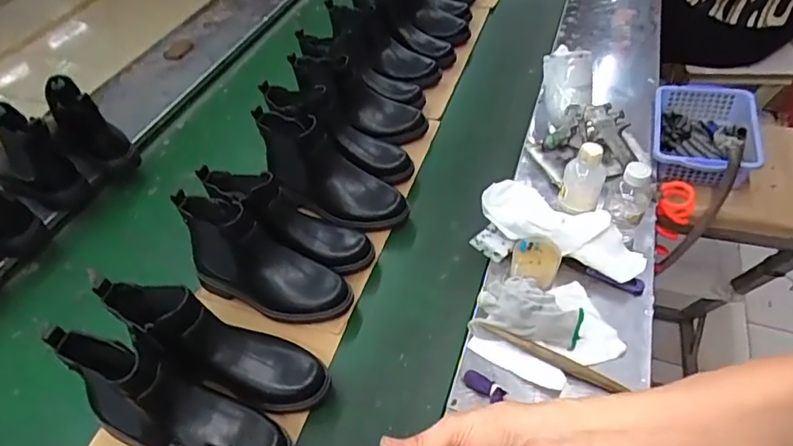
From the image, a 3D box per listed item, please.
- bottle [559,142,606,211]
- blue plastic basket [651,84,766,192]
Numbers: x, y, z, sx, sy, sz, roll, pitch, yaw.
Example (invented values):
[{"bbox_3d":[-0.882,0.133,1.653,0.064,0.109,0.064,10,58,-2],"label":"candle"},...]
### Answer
[{"bbox_3d":[0.279,-0.067,0.773,0.056,0.111,0.049,15,51,18],"label":"bottle"},{"bbox_3d":[0.564,-0.168,0.948,0.167,0.079,0.228,12,50,15],"label":"blue plastic basket"}]

